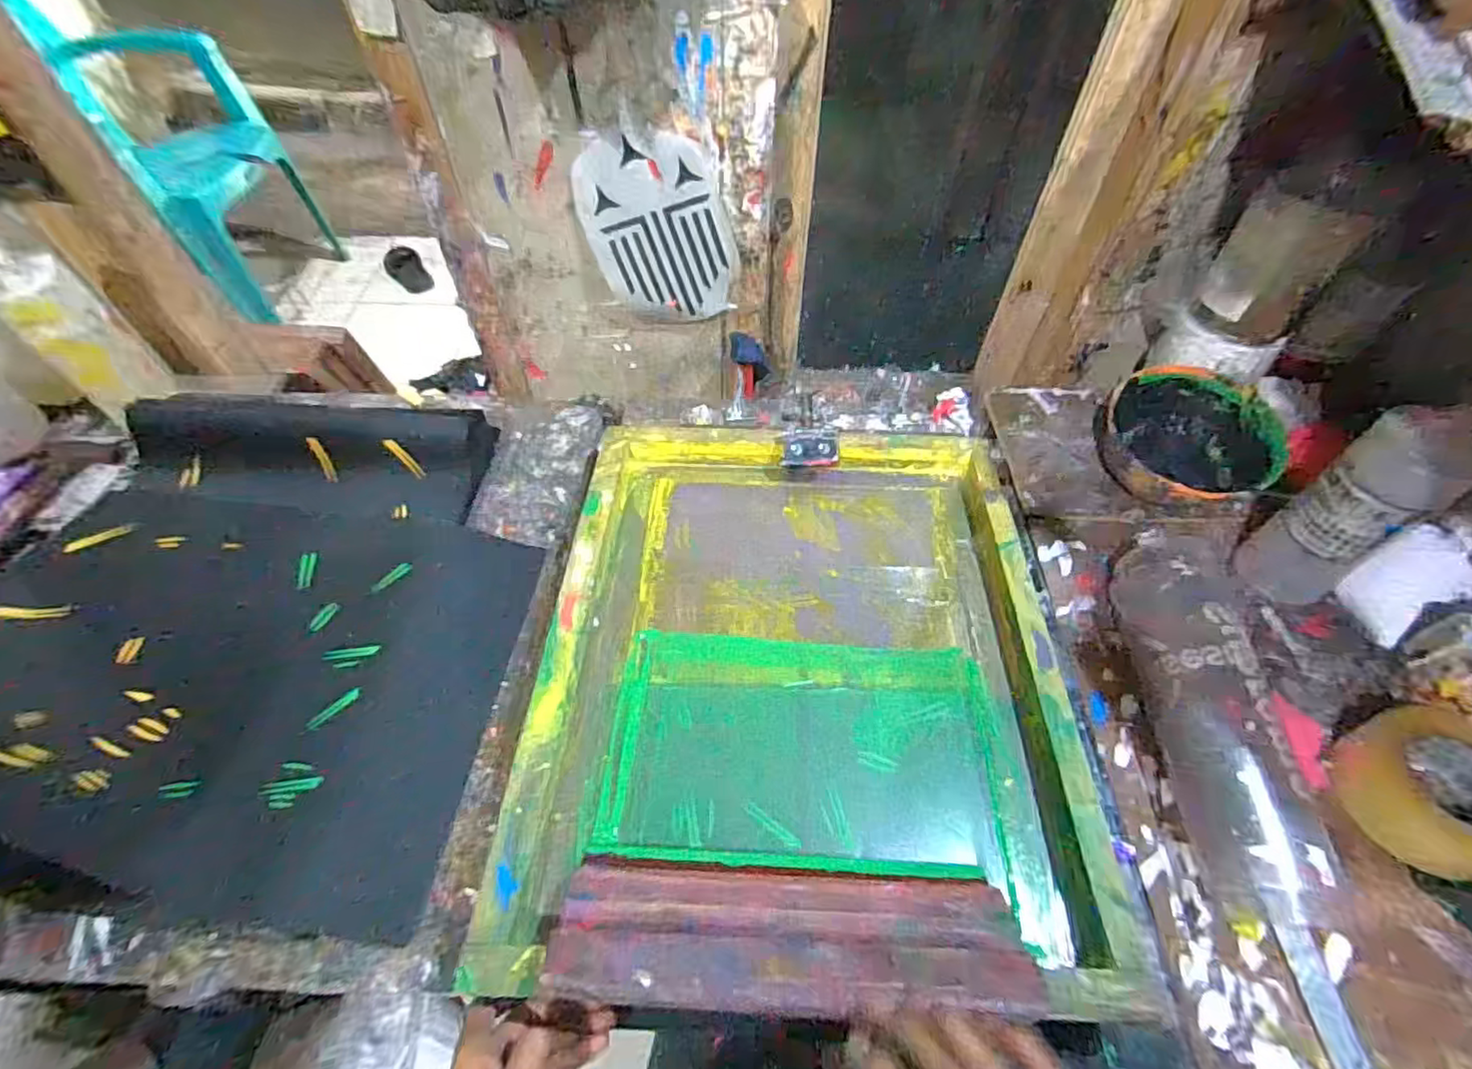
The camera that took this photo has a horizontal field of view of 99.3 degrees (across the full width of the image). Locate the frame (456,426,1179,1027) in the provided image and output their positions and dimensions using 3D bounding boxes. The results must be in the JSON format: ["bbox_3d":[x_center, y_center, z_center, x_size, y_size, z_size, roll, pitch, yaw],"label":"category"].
[{"bbox_3d":[0.072,0.109,0.587,0.487,0.049,0.543,1,50,1],"label":"frame"}]

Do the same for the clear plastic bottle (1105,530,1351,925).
[{"bbox_3d":[0.413,0.126,0.551,0.093,0.078,0.360,7,53,5],"label":"clear plastic bottle"}]

